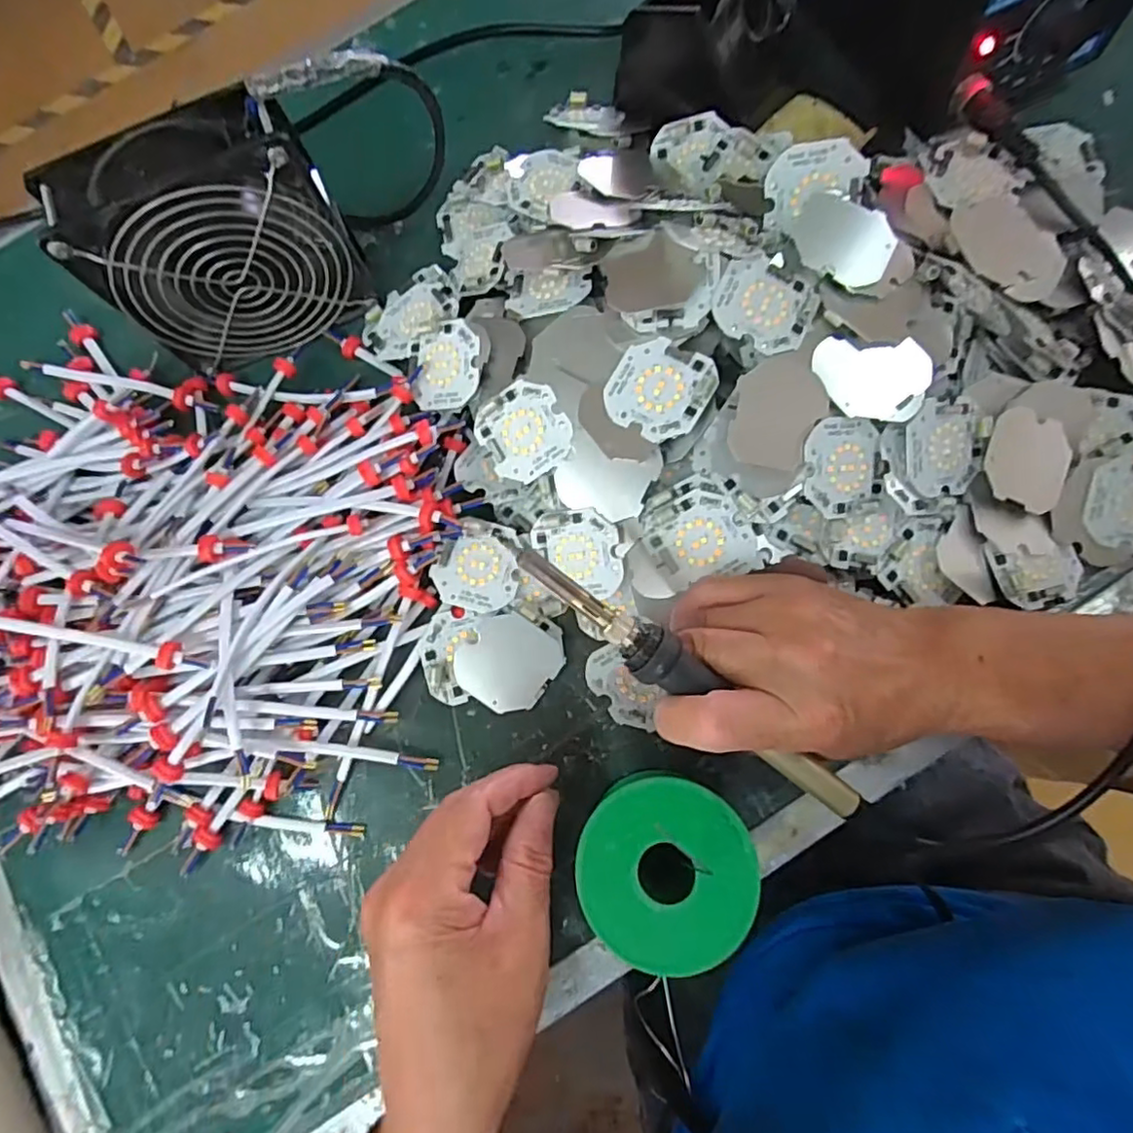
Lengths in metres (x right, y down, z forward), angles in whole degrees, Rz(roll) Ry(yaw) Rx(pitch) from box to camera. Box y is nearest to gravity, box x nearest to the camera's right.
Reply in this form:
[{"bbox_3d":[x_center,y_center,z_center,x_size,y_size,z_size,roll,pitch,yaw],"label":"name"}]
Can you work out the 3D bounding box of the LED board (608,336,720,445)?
[{"bbox_3d":[0.044,-0.085,0.301,0.047,0.004,0.045,31,91,15],"label":"LED board"}]

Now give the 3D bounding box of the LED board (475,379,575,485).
[{"bbox_3d":[-0.022,-0.069,0.322,0.044,0.004,0.046,-30,87,17],"label":"LED board"}]

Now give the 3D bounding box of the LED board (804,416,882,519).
[{"bbox_3d":[0.132,-0.047,0.299,0.040,0.004,0.045,-8,99,-14],"label":"LED board"}]

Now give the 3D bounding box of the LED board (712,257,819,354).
[{"bbox_3d":[0.093,-0.124,0.298,0.046,0.008,0.043,23,81,9],"label":"LED board"}]

